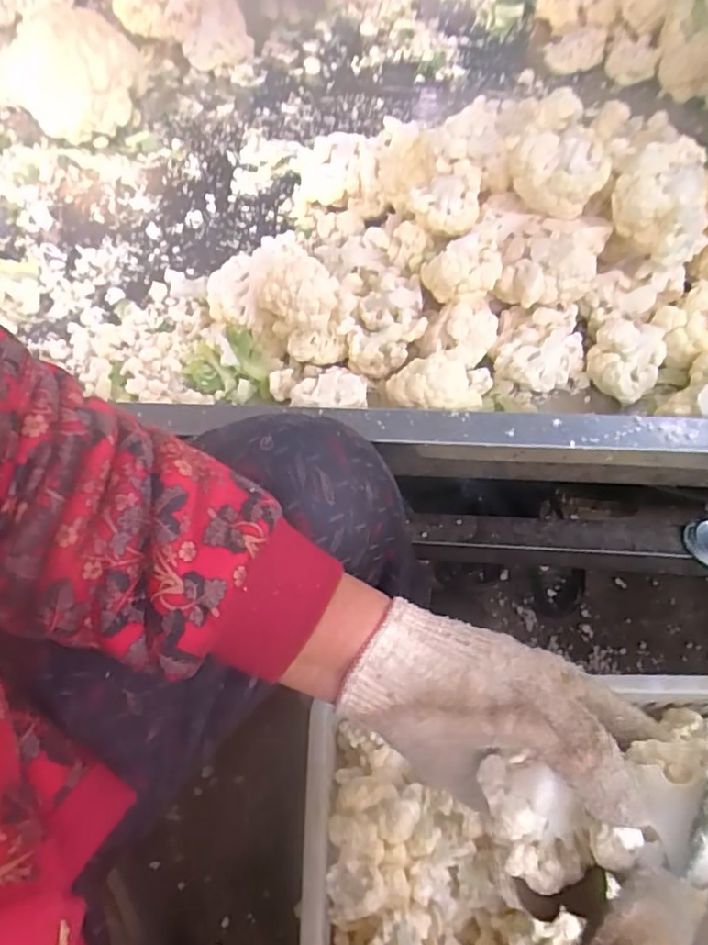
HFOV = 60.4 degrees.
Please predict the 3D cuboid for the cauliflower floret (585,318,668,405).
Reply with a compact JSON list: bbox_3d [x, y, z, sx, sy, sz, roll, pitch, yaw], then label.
[{"bbox_3d":[0.241,-0.103,0.537,0.059,0.054,0.061,-2,57,3],"label":"cauliflower floret"}]

